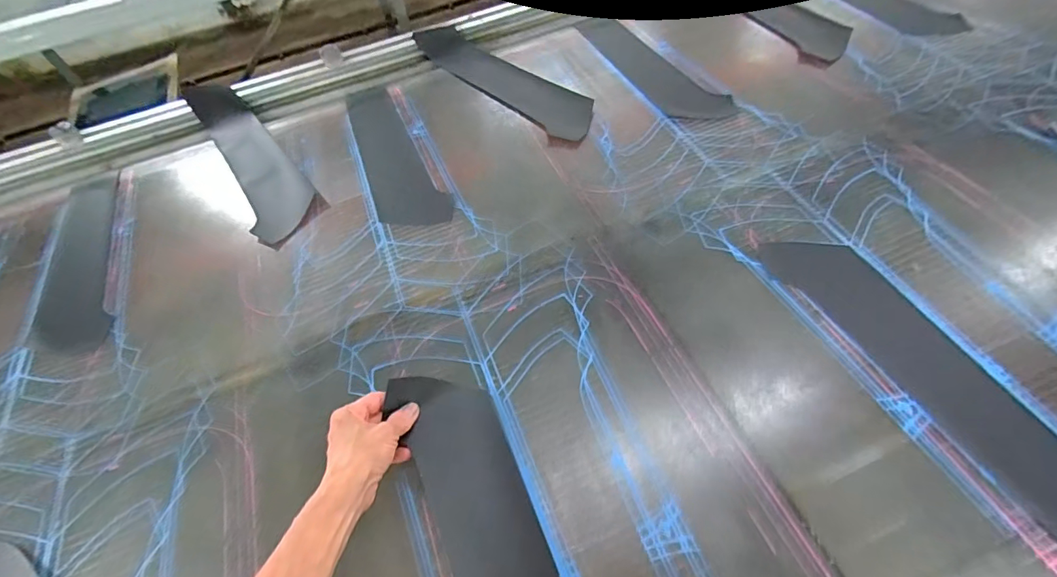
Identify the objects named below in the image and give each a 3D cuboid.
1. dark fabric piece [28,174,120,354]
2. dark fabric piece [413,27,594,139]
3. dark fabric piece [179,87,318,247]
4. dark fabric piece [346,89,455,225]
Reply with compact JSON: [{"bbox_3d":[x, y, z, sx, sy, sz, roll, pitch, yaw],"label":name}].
[{"bbox_3d":[-0.715,-0.044,0.750,0.113,0.010,0.369,-23,57,-10],"label":"dark fabric piece"},{"bbox_3d":[-0.048,-0.413,0.922,0.103,0.031,0.458,-40,62,-20],"label":"dark fabric piece"},{"bbox_3d":[-0.491,-0.249,0.832,0.115,0.044,0.467,-31,59,-15],"label":"dark fabric piece"},{"bbox_3d":[-0.241,-0.236,0.826,0.110,0.006,0.388,-23,57,-10],"label":"dark fabric piece"}]

